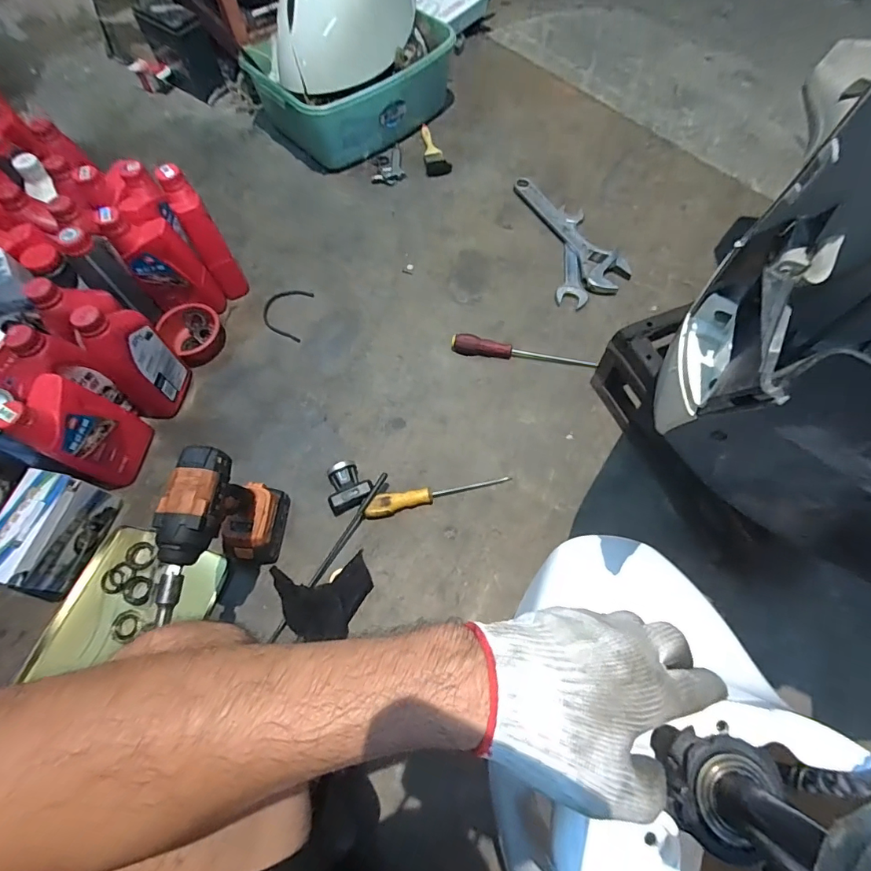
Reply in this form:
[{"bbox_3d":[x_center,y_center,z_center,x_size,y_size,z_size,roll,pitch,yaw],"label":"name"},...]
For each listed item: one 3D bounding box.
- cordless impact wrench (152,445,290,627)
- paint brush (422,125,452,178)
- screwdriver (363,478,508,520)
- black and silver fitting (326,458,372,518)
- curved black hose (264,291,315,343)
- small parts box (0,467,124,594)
[{"bbox_3d":[-0.277,0.136,0.602,0.073,0.231,0.176,0,66,3],"label":"cordless impact wrench"},{"bbox_3d":[-0.002,-0.713,1.126,0.062,0.014,0.204,-8,66,-1],"label":"paint brush"},{"bbox_3d":[0.006,0.098,0.734,0.238,0.026,0.032,-11,66,-2],"label":"screwdriver"},{"bbox_3d":[-0.144,0.083,0.732,0.074,0.041,0.072,-24,66,-9],"label":"black and silver fitting"},{"bbox_3d":[-0.306,-0.248,0.925,0.091,0.011,0.132,5,66,5],"label":"curved black hose"},{"bbox_3d":[-0.589,0.147,0.685,0.095,0.106,0.163,12,66,7],"label":"small parts box"}]

